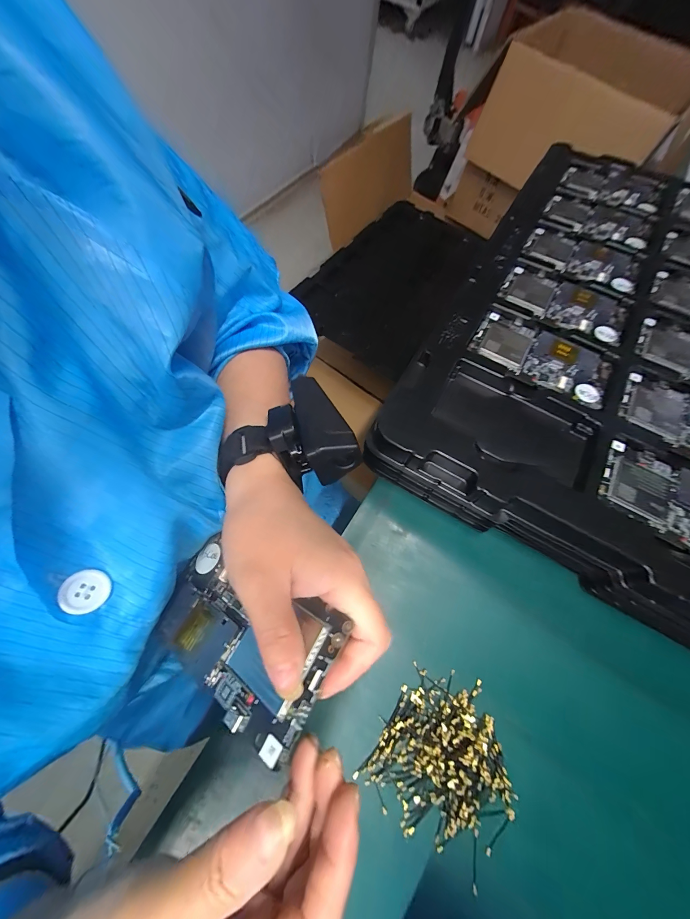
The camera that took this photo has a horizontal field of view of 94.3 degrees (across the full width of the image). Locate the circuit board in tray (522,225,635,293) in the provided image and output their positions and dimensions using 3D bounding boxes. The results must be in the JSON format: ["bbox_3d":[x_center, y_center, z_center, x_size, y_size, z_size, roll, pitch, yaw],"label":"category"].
[{"bbox_3d":[0.273,-0.235,0.374,0.122,0.012,0.074,28,69,6],"label":"circuit board in tray"}]

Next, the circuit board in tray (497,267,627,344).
[{"bbox_3d":[0.230,-0.166,0.339,0.123,0.009,0.072,28,69,6],"label":"circuit board in tray"}]

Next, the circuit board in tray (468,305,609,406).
[{"bbox_3d":[0.186,-0.099,0.306,0.125,0.008,0.064,32,69,8],"label":"circuit board in tray"}]

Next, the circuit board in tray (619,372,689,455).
[{"bbox_3d":[0.308,-0.031,0.282,0.121,0.005,0.066,31,69,7],"label":"circuit board in tray"}]

